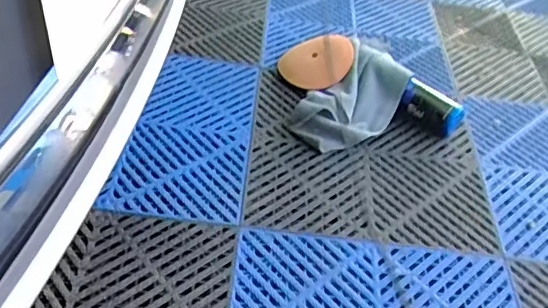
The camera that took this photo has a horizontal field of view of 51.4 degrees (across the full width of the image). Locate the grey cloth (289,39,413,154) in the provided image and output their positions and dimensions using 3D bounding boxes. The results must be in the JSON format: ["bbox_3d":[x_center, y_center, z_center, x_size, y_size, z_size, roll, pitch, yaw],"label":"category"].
[{"bbox_3d":[0.149,-0.107,1.043,0.145,0.055,0.274,30,48,20],"label":"grey cloth"}]

